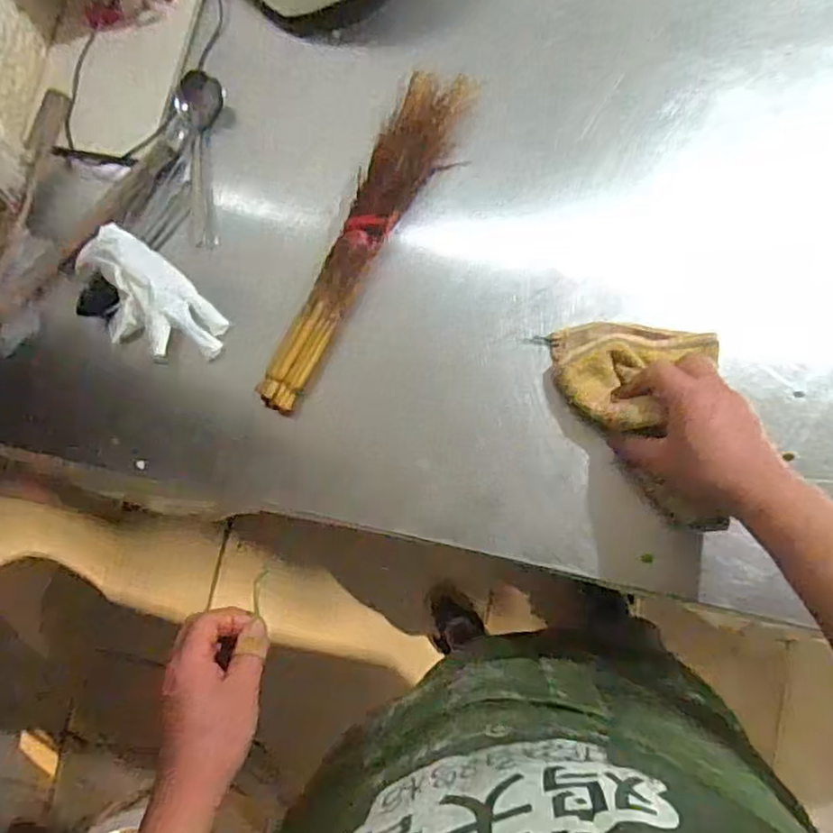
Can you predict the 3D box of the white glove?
[{"bbox_3d":[-0.254,-0.105,0.627,0.092,0.045,0.148,-44,81,-2],"label":"white glove"}]

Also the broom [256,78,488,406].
[{"bbox_3d":[-0.047,-0.167,0.617,0.059,0.030,0.351,27,85,7],"label":"broom"}]

